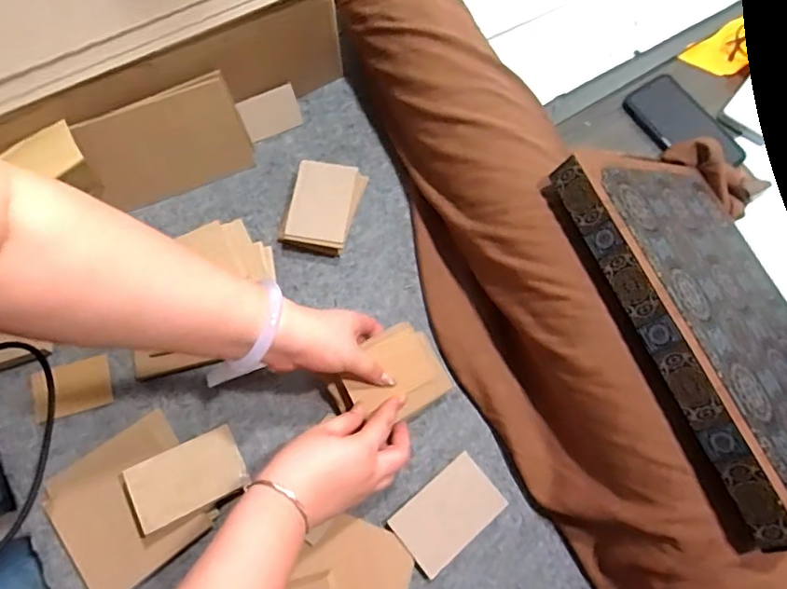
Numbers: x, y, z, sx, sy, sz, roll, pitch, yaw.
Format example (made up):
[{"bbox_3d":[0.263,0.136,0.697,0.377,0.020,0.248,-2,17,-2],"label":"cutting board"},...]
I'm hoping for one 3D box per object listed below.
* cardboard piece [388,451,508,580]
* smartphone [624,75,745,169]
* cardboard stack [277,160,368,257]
[{"bbox_3d":[0.058,0.227,0.565,0.108,0.011,0.069,-38,76,-12],"label":"cardboard piece"},{"bbox_3d":[0.390,-0.225,0.722,0.086,0.013,0.158,-35,75,-11],"label":"smartphone"},{"bbox_3d":[-0.085,-0.105,0.651,0.084,0.038,0.112,16,72,5],"label":"cardboard stack"}]

